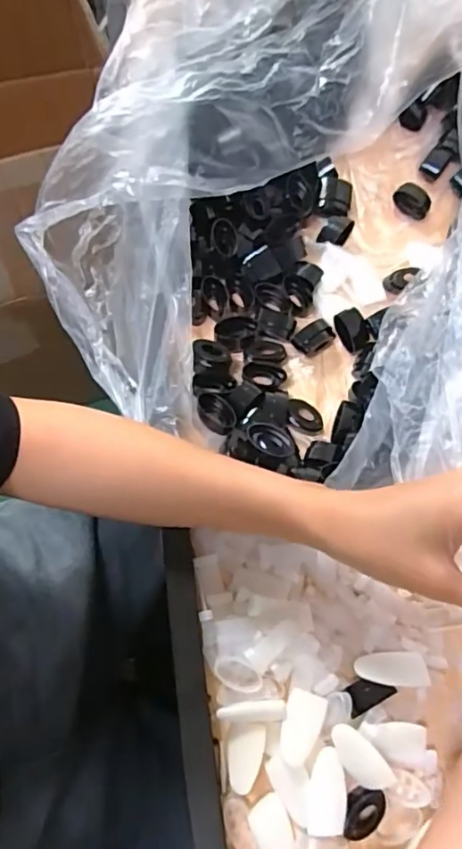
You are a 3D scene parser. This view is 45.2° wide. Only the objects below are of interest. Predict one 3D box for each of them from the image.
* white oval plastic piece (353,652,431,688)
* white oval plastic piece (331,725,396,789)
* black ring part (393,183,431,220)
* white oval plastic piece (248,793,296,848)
[{"bbox_3d":[0.104,0.158,0.359,0.045,0.004,0.024,-1,38,0],"label":"white oval plastic piece"},{"bbox_3d":[0.080,0.207,0.342,0.020,0.011,0.045,-41,77,-14],"label":"white oval plastic piece"},{"bbox_3d":[0.162,-0.200,0.490,0.032,0.013,0.025,30,72,8],"label":"black ring part"},{"bbox_3d":[0.026,0.250,0.338,0.023,0.007,0.040,-21,73,-9],"label":"white oval plastic piece"}]

